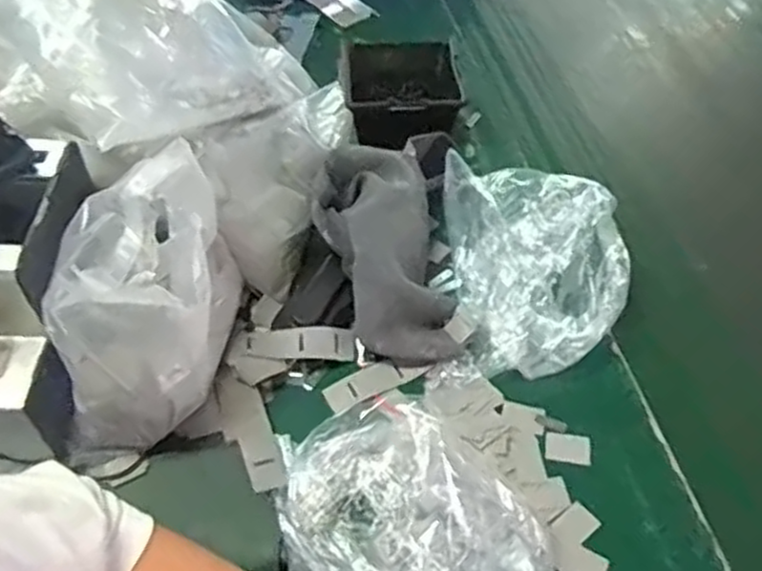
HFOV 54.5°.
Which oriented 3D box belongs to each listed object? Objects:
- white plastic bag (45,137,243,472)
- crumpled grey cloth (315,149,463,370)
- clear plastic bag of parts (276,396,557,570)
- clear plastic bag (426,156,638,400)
[{"bbox_3d":[-0.164,0.014,0.514,0.100,0.145,0.176,3,51,0],"label":"white plastic bag"},{"bbox_3d":[0.006,-0.030,0.599,0.103,0.067,0.191,-11,75,-12],"label":"crumpled grey cloth"},{"bbox_3d":[0.020,0.155,0.487,0.187,0.048,0.143,26,55,17],"label":"clear plastic bag of parts"},{"bbox_3d":[0.126,-0.012,0.609,0.154,0.069,0.190,5,51,1],"label":"clear plastic bag"}]

